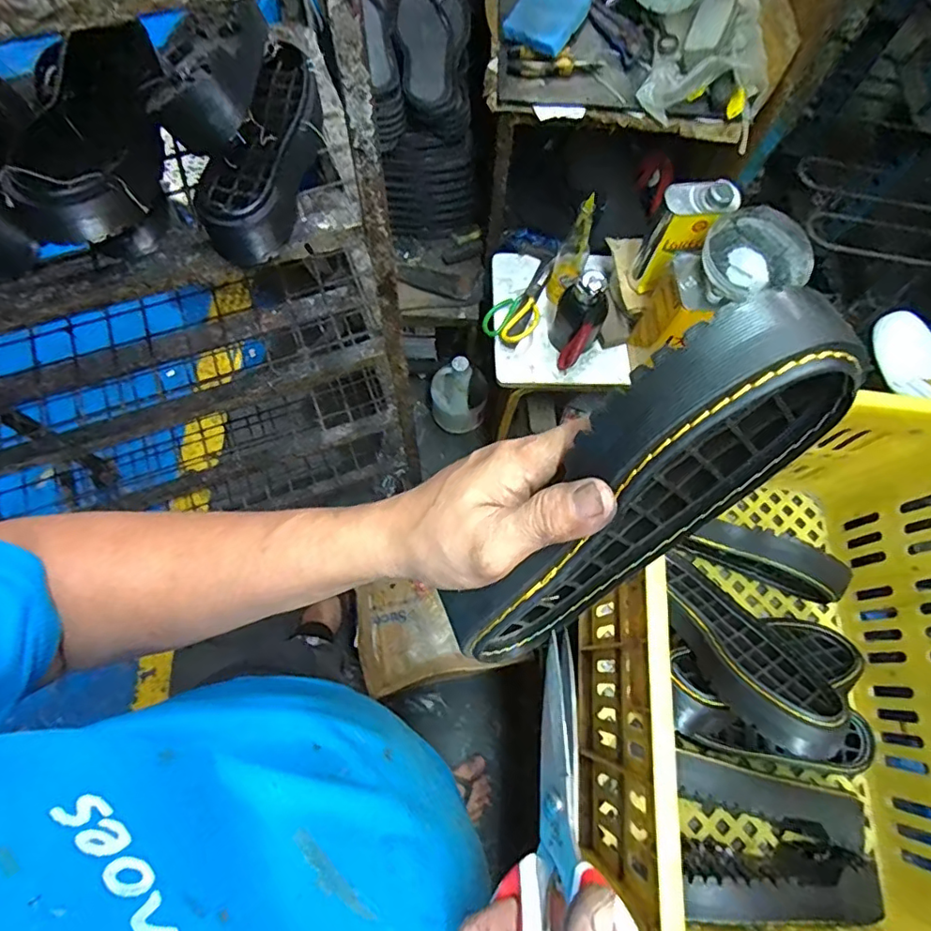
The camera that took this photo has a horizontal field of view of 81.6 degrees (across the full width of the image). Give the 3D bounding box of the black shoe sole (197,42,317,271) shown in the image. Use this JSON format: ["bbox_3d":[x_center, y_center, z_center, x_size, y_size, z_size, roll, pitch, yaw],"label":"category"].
[{"bbox_3d":[-0.191,-0.312,0.529,0.079,0.047,0.253,11,71,1],"label":"black shoe sole"}]

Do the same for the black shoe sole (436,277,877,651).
[{"bbox_3d":[0.082,0.023,0.278,0.104,0.245,0.037,18,35,-37],"label":"black shoe sole"}]

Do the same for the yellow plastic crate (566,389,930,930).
[{"bbox_3d":[0.326,0.199,0.554,0.363,0.250,0.502,7,71,0],"label":"yellow plastic crate"}]

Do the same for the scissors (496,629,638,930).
[{"bbox_3d":[0.050,0.189,0.265,0.010,0.085,0.211,26,43,-24],"label":"scissors"}]

